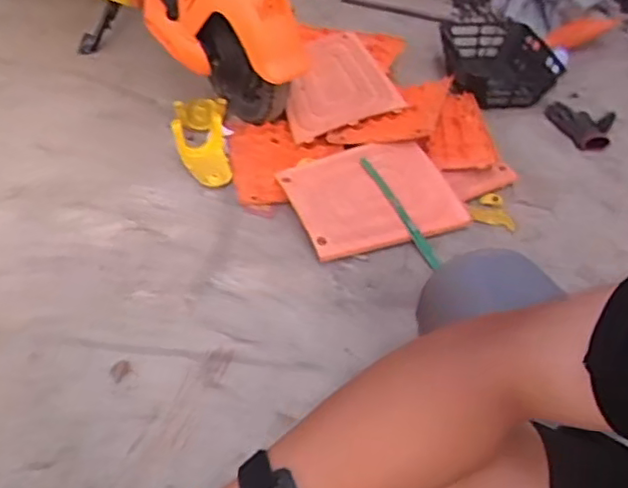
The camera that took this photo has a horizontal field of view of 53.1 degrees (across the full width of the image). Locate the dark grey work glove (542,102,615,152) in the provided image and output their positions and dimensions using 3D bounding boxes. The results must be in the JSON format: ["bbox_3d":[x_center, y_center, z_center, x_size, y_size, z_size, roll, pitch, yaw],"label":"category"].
[{"bbox_3d":[0.690,-0.328,1.623,0.109,0.062,0.222,-8,44,-13],"label":"dark grey work glove"}]

